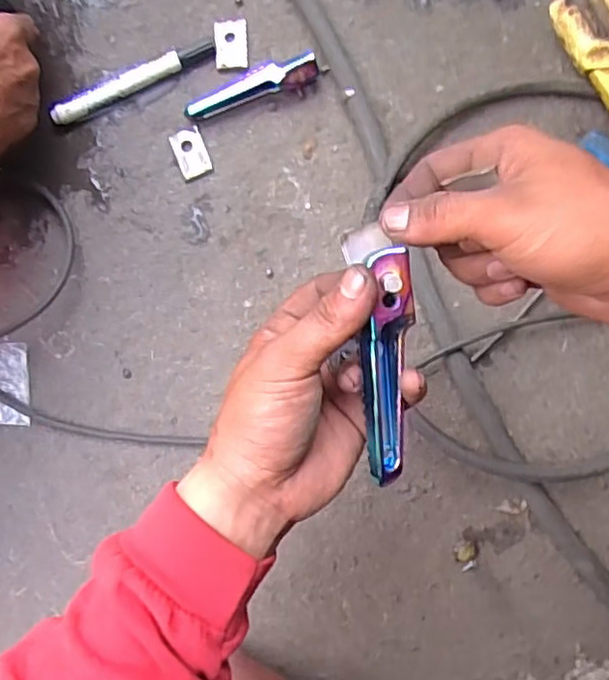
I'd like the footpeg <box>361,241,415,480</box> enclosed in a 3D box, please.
[{"bbox_3d":[0.037,0.014,0.283,0.022,0.023,0.106,0,106,4],"label":"footpeg"}]

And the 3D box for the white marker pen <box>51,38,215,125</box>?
[{"bbox_3d":[-0.135,-0.203,0.495,0.136,0.017,0.016,-24,91,5],"label":"white marker pen"}]

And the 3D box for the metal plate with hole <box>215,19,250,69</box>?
[{"bbox_3d":[-0.058,-0.235,0.497,0.026,0.004,0.037,-3,93,4],"label":"metal plate with hole"}]

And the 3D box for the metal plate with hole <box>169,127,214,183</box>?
[{"bbox_3d":[-0.091,-0.150,0.503,0.024,0.004,0.042,-21,92,5],"label":"metal plate with hole"}]

